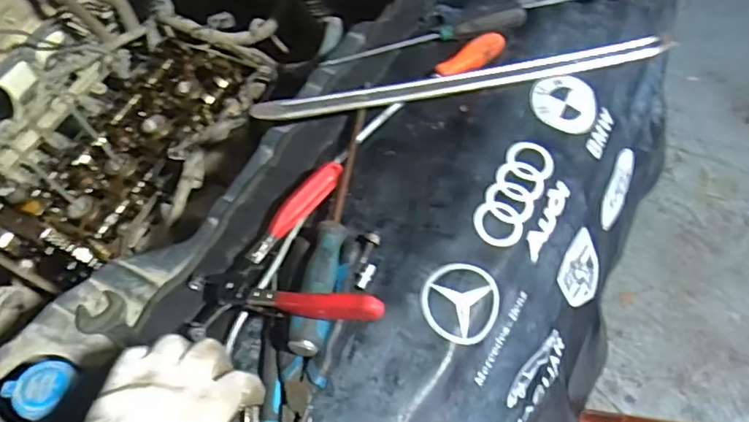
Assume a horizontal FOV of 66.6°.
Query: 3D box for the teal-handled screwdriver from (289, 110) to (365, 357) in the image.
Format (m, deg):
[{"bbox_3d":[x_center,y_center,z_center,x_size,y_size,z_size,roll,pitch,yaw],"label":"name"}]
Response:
[{"bbox_3d":[-0.036,0.011,0.546,0.030,0.030,0.268,8,58,6],"label":"teal-handled screwdriver"}]

